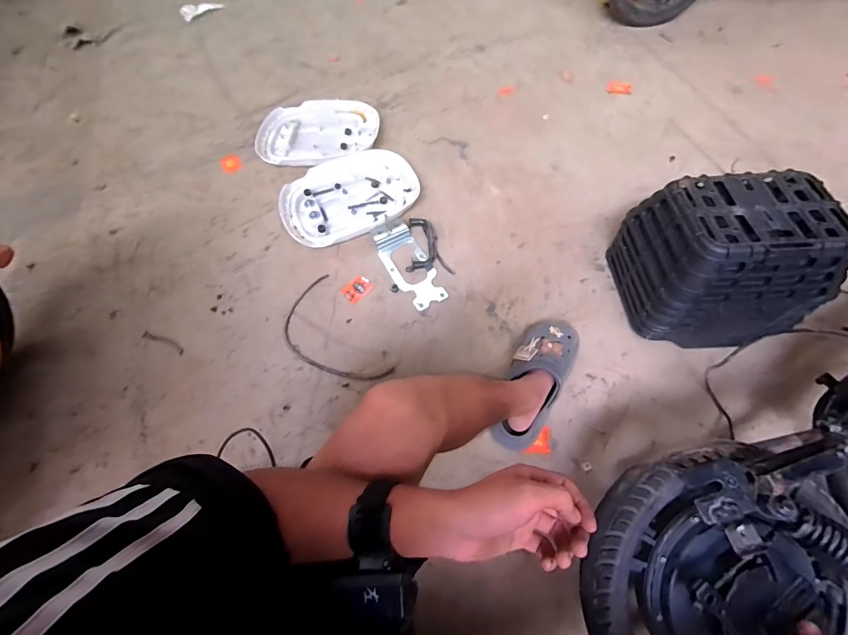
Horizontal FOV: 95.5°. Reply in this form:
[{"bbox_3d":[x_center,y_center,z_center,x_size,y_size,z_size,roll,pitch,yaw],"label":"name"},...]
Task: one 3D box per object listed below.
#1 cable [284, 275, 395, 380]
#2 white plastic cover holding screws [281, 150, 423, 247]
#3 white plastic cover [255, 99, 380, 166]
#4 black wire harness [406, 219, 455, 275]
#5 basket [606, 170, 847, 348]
[{"bbox_3d":[-0.213,0.042,0.847,0.156,0.016,0.303,-33,66,-13],"label":"cable"},{"bbox_3d":[-0.200,-0.336,1.030,0.358,0.030,0.281,-21,64,-8],"label":"white plastic cover holding screws"},{"bbox_3d":[-0.313,-0.554,1.144,0.349,0.024,0.249,-13,64,-4],"label":"white plastic cover"},{"bbox_3d":[0.016,-0.176,0.935,0.111,0.030,0.142,1,63,4],"label":"black wire harness"},{"bbox_3d":[0.573,-0.103,0.752,0.288,0.252,0.248,-1,63,2],"label":"basket"}]

